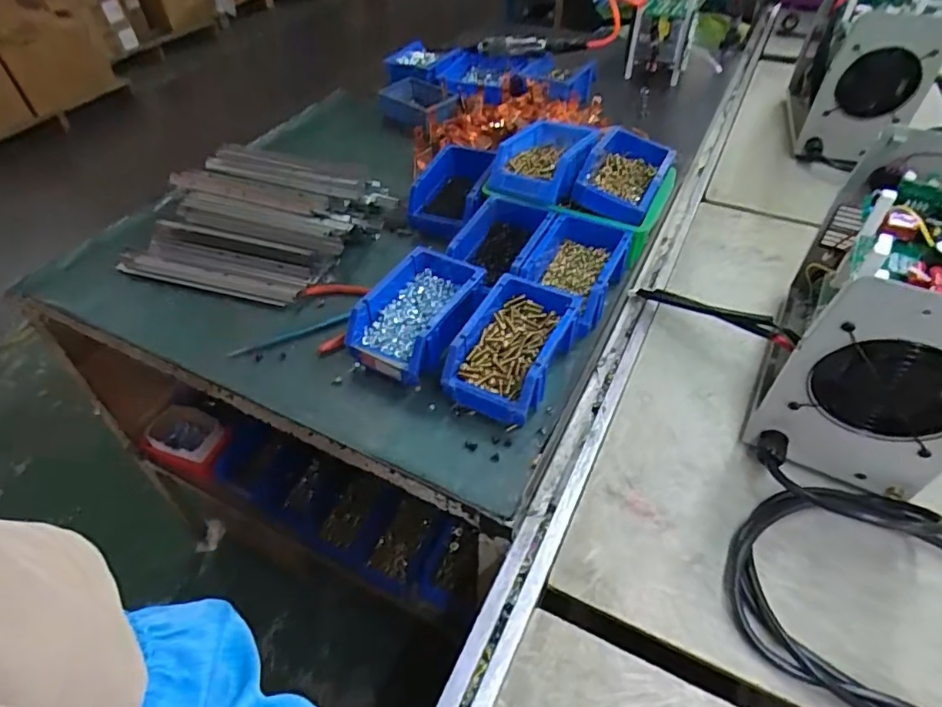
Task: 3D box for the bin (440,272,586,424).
[{"bbox_3d":[0.050,-0.005,0.621,0.104,0.082,0.169,21,51,20],"label":"bin"}]

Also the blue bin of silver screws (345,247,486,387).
[{"bbox_3d":[-0.062,-0.043,0.658,0.116,0.076,0.165,27,54,24],"label":"blue bin of silver screws"}]

